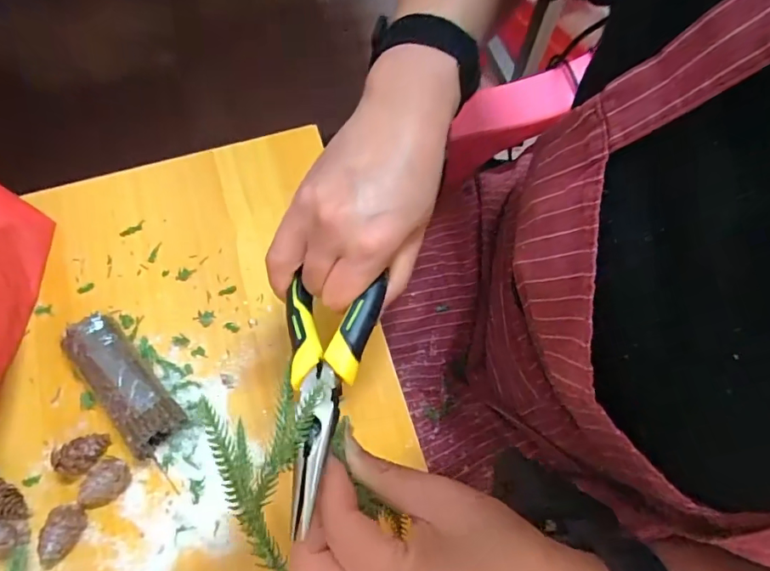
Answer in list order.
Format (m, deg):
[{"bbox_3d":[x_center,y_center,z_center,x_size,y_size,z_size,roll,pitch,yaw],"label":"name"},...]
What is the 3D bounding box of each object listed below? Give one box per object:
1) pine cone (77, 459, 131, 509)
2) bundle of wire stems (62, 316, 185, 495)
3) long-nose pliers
[{"bbox_3d":[-0.188,0.132,0.324,0.035,0.018,0.022,-41,76,-14],"label":"pine cone"},{"bbox_3d":[-0.185,0.073,0.344,0.037,0.027,0.121,-42,77,-14],"label":"bundle of wire stems"},{"bbox_3d":[-0.028,0.048,0.226,0.049,0.019,0.119,3,56,0],"label":"long-nose pliers"}]

